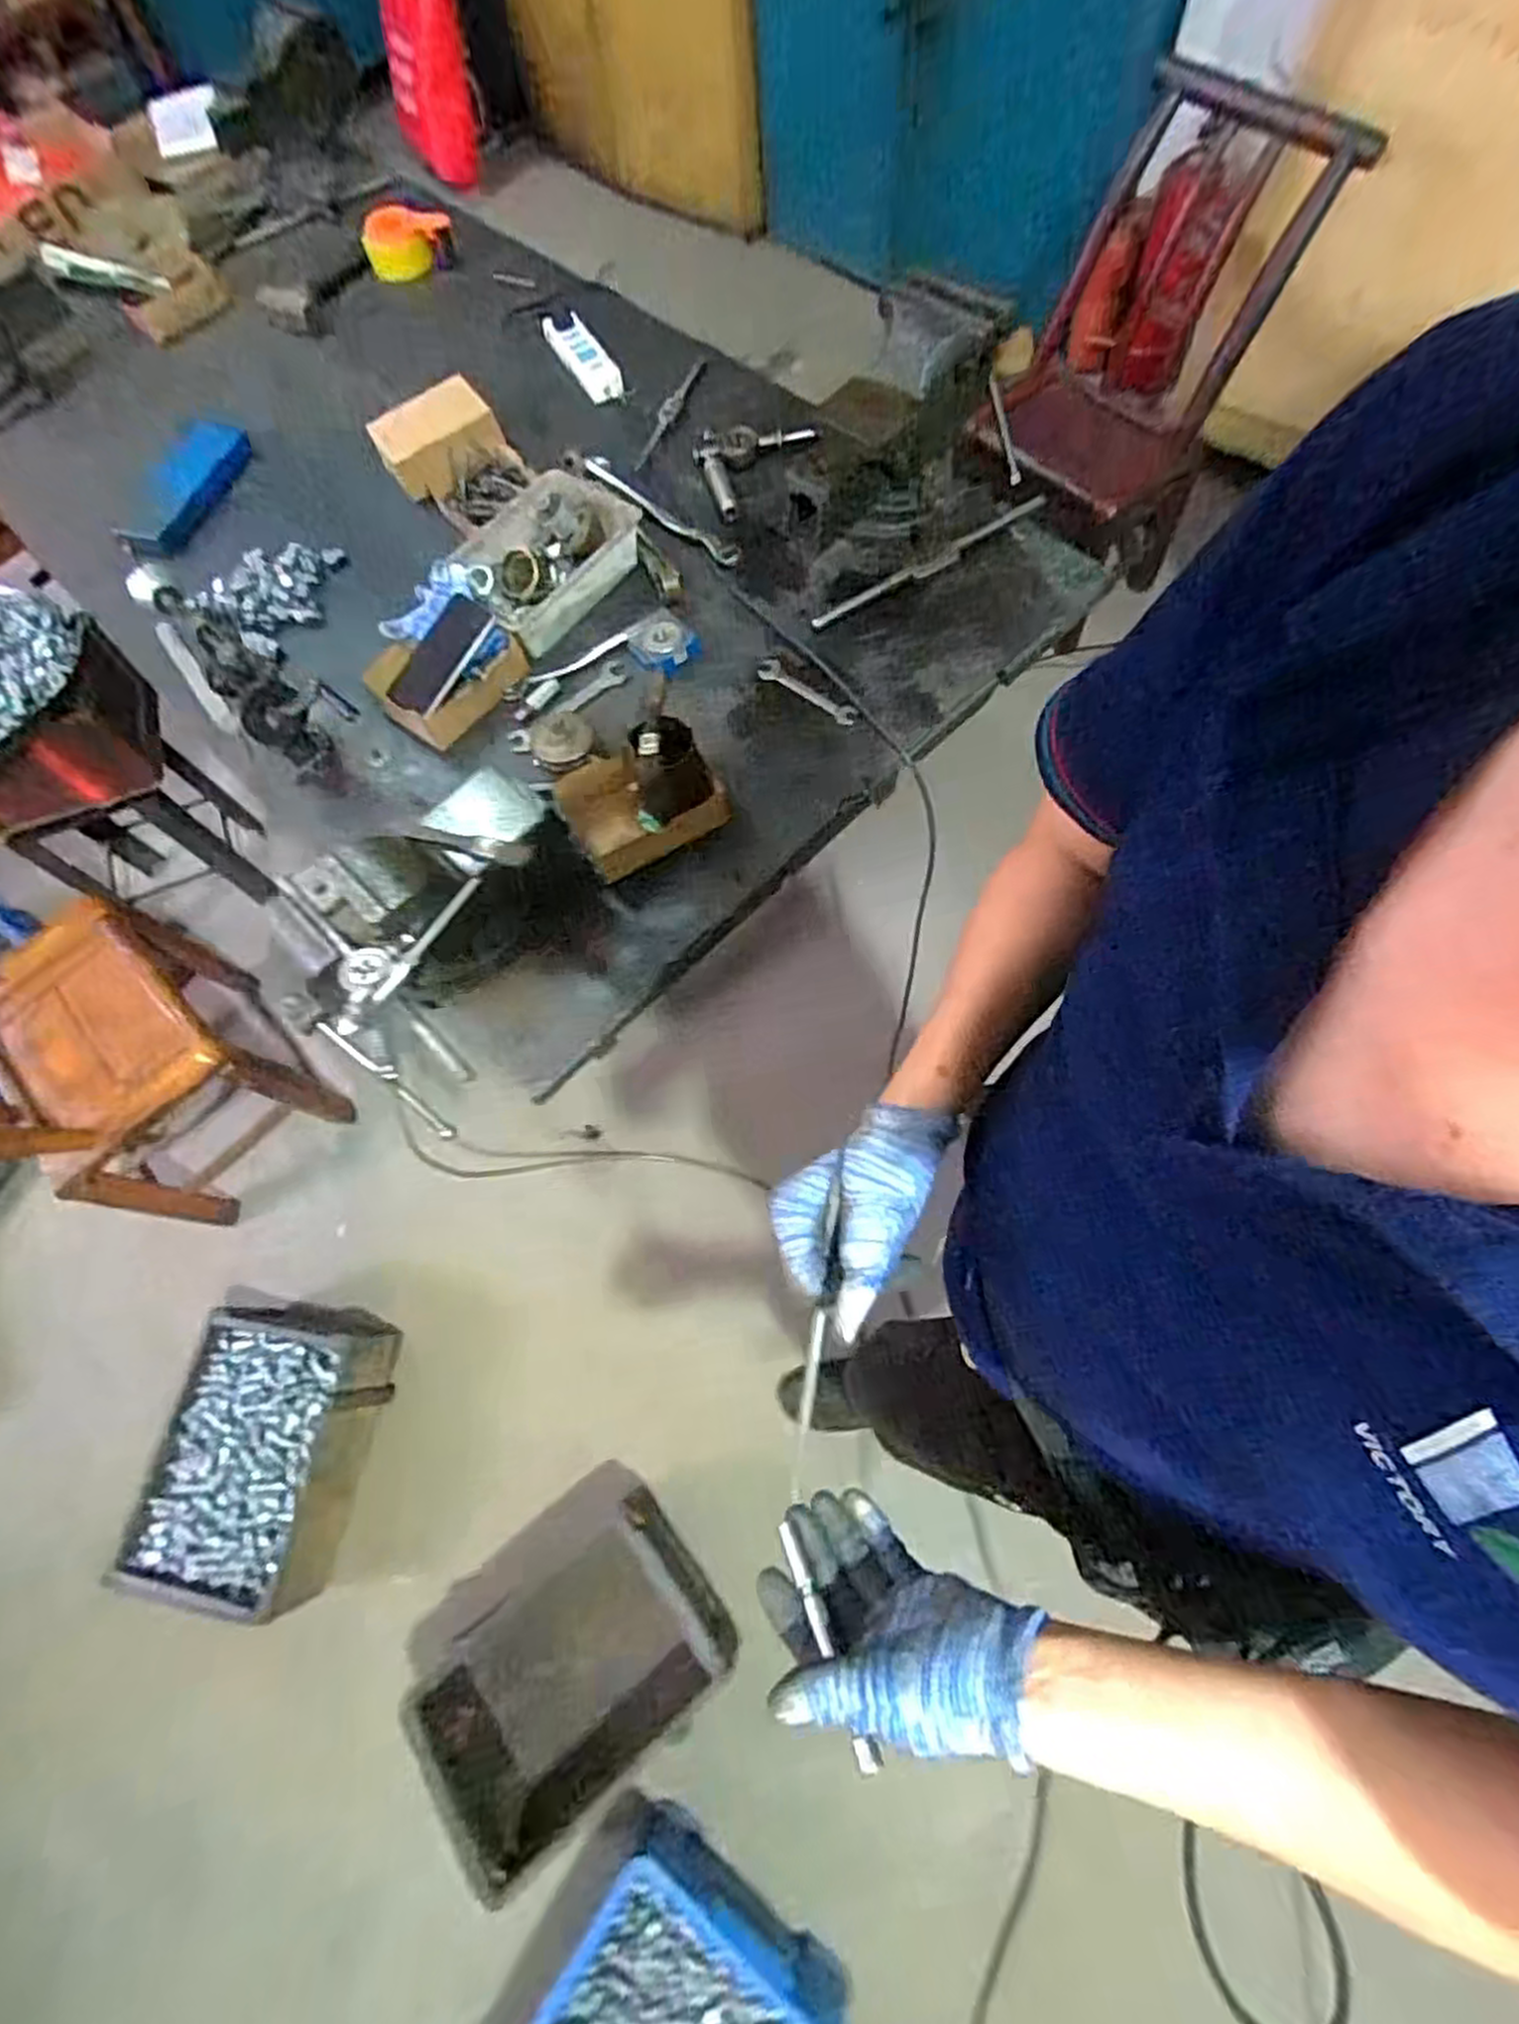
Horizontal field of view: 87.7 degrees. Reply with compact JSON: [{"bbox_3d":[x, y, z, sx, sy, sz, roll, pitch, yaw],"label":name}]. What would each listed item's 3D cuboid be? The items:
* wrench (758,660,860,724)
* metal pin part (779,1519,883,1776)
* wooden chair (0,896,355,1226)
[{"bbox_3d":[0.060,-0.401,0.990,0.142,0.012,0.030,36,75,17],"label":"wrench"},{"bbox_3d":[0.032,0.317,0.402,0.011,0.013,0.109,-26,43,-6],"label":"metal pin part"},{"bbox_3d":[-1.029,0.048,1.113,0.386,0.711,0.431,-42,71,-12],"label":"wooden chair"}]

